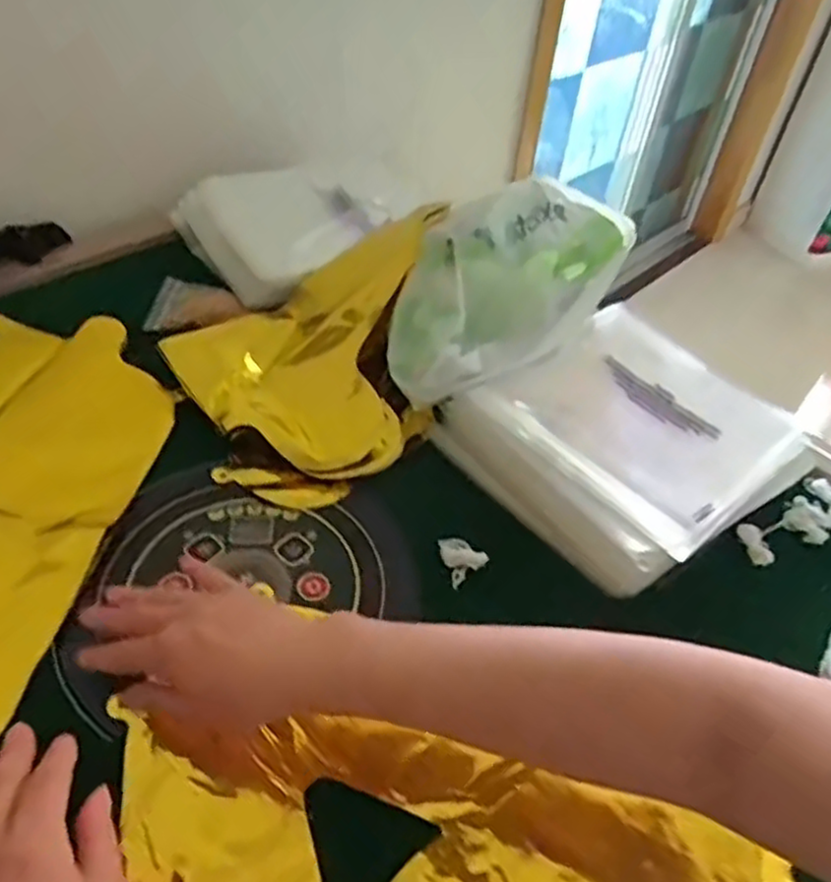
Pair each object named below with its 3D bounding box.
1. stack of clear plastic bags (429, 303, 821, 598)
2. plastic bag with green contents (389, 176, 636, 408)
[{"bbox_3d":[0.178,-0.006,0.593,0.240,0.048,0.213,-27,55,-29],"label":"stack of clear plastic bags"},{"bbox_3d":[0.088,-0.143,0.627,0.119,0.111,0.263,29,50,20],"label":"plastic bag with green contents"}]

